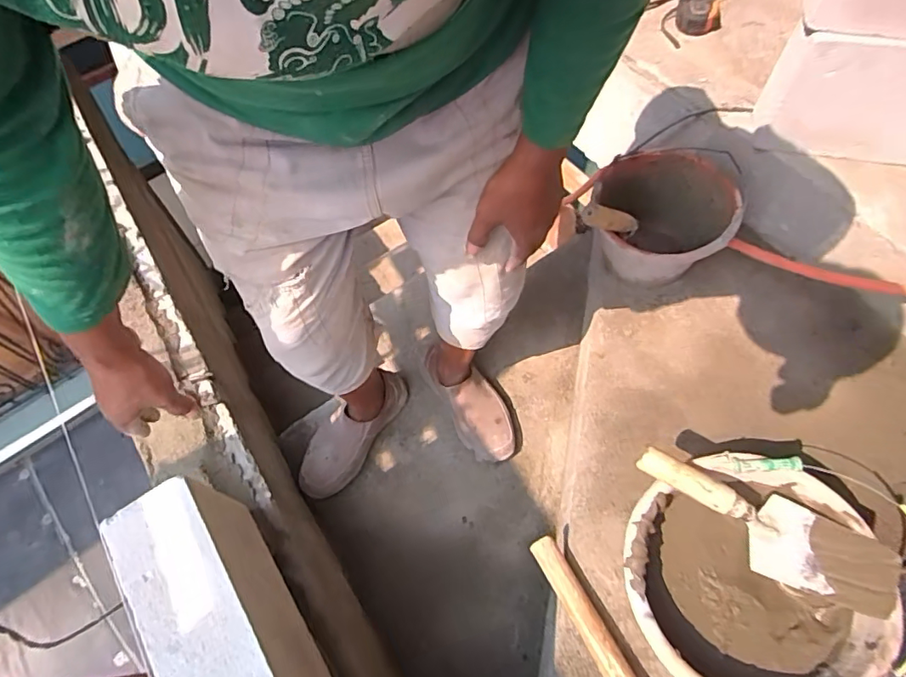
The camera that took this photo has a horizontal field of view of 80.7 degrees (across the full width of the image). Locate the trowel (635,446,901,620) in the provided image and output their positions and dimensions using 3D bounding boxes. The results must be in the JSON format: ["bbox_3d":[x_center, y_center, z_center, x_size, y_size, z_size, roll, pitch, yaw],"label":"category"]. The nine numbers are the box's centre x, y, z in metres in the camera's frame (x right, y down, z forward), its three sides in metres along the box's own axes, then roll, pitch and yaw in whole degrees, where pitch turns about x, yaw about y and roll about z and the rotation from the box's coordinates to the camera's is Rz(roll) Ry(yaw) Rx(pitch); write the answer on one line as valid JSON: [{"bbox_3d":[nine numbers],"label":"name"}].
[{"bbox_3d":[0.353,0.215,0.621,0.288,0.059,0.094,21,65,13],"label":"trowel"}]

